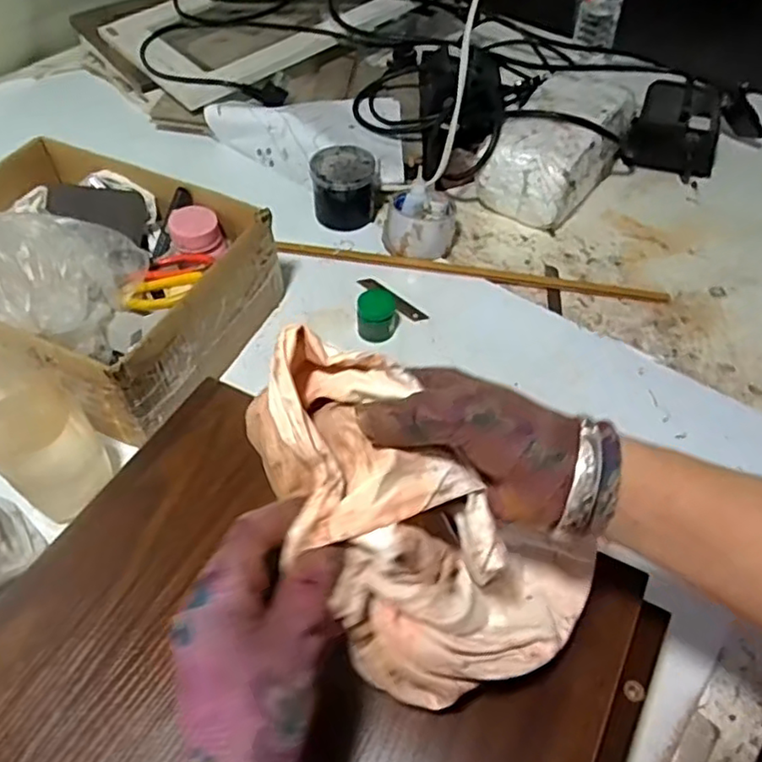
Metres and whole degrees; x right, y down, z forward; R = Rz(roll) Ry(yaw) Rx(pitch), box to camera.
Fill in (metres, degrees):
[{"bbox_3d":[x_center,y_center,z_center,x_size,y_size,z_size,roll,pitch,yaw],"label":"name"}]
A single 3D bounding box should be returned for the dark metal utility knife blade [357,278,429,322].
[{"bbox_3d":[0.013,-0.098,0.750,0.019,0.007,0.100,-36,57,-28],"label":"dark metal utility knife blade"}]

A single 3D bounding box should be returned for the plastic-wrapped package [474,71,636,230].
[{"bbox_3d":[0.240,-0.316,0.866,0.138,0.107,0.249,23,55,18],"label":"plastic-wrapped package"}]

